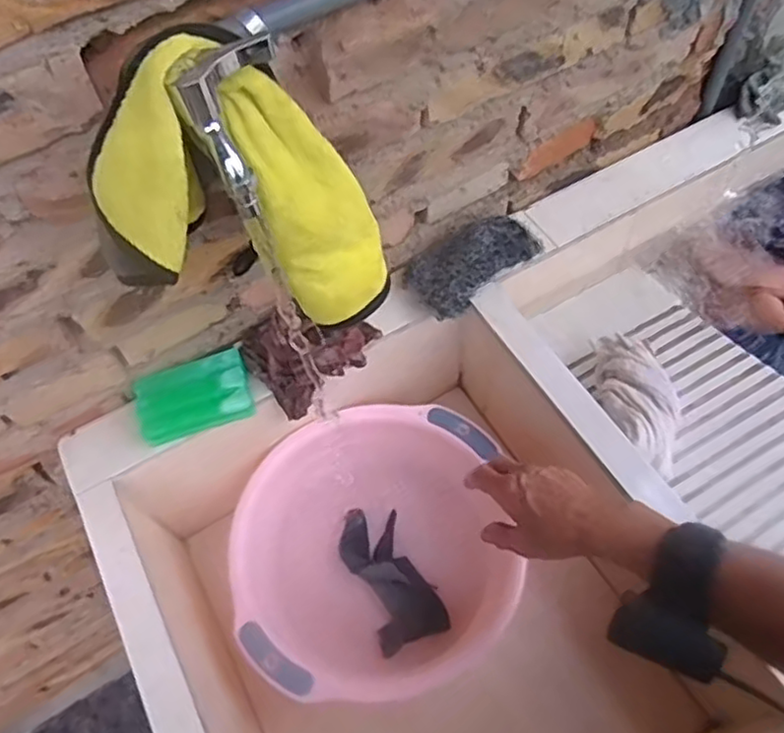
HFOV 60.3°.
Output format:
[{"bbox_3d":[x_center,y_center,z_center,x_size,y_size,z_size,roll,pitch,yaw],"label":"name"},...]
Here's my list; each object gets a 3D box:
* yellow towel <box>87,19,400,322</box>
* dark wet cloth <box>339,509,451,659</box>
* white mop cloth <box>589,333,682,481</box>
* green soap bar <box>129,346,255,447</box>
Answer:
[{"bbox_3d":[-0.094,-0.099,0.440,0.157,0.198,0.106,-40,67,-18],"label":"yellow towel"},{"bbox_3d":[-0.004,0.226,0.740,0.075,0.029,0.154,-23,63,-10],"label":"dark wet cloth"},{"bbox_3d":[0.257,0.036,0.718,0.076,0.052,0.179,-1,40,1],"label":"white mop cloth"},{"bbox_3d":[-0.194,0.029,0.657,0.108,0.018,0.078,-19,62,-8],"label":"green soap bar"}]

